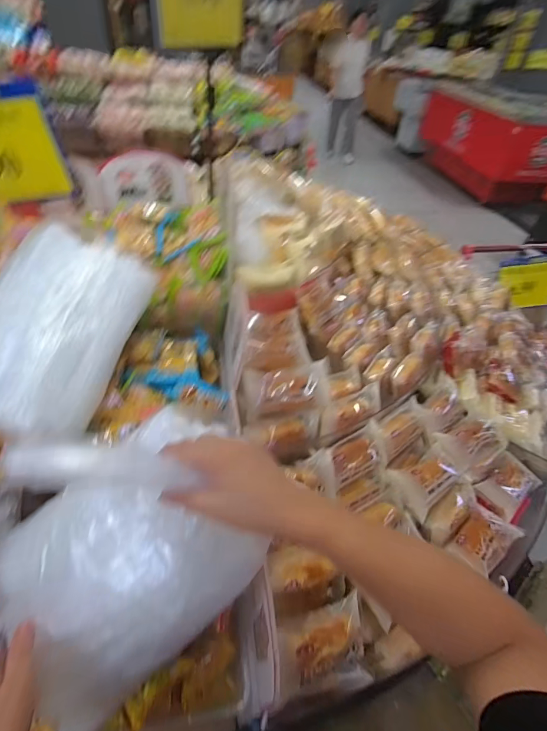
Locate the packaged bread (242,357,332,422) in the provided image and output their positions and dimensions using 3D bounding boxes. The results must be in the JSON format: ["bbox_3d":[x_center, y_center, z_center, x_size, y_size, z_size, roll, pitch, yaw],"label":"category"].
[{"bbox_3d":[0.024,0.045,0.643,0.148,0.067,0.081,-3,45,-10],"label":"packaged bread"}]

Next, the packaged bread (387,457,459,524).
[{"bbox_3d":[0.263,0.195,0.626,0.113,0.034,0.084,-17,49,-23],"label":"packaged bread"}]

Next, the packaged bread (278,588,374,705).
[{"bbox_3d":[0.063,0.364,0.483,0.121,0.078,0.092,-4,45,-11],"label":"packaged bread"}]

